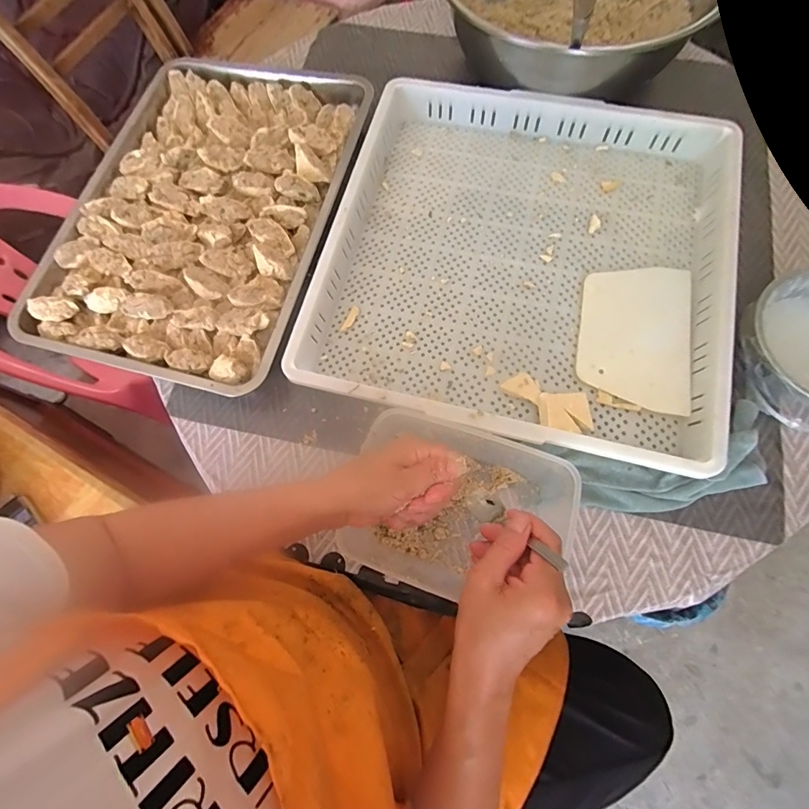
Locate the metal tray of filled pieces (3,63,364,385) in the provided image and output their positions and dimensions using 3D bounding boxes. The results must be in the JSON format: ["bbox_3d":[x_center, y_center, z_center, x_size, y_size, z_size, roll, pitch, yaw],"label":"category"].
[{"bbox_3d":[-0.263,-0.278,0.560,0.349,0.041,0.507,13,71,7],"label":"metal tray of filled pieces"}]

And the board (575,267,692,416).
[{"bbox_3d":[0.271,-0.086,0.491,0.119,0.007,0.184,10,71,6],"label":"board"}]

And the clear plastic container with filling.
[{"bbox_3d":[0.053,0.112,0.417,0.218,0.094,0.166,18,72,9],"label":"clear plastic container with filling"}]

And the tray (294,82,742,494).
[{"bbox_3d":[0.145,-0.185,0.520,0.473,0.057,0.468,14,71,8],"label":"tray"}]

